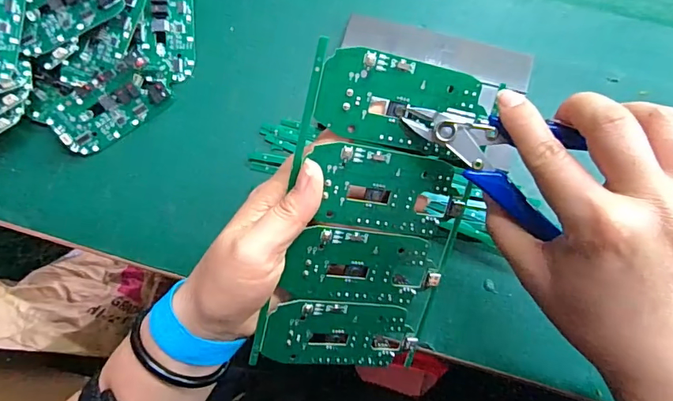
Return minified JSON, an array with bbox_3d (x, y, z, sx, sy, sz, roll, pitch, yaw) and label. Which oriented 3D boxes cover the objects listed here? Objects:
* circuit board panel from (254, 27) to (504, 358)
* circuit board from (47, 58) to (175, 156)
[{"bbox_3d":[0.021,0.016,0.261,0.105,0.004,0.186,8,108,-19],"label":"circuit board panel"},{"bbox_3d":[-0.178,-0.073,0.358,0.085,0.023,0.044,-36,113,-7],"label":"circuit board"}]

